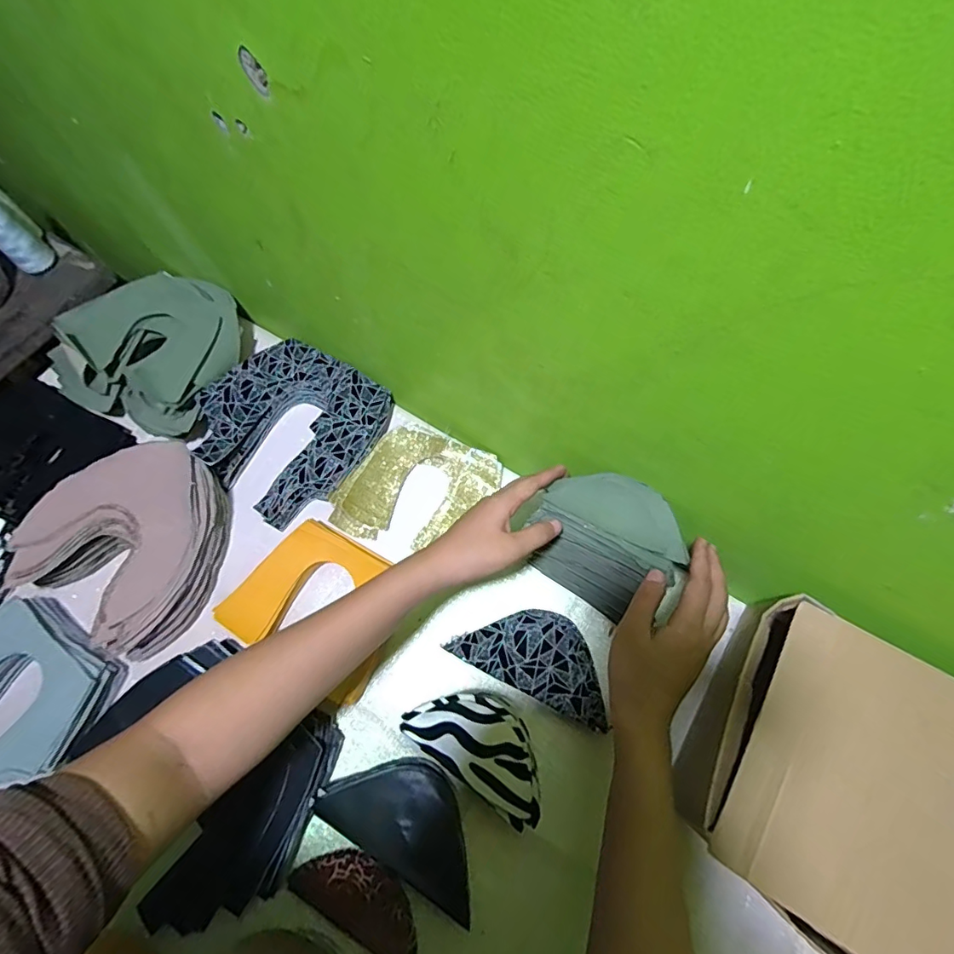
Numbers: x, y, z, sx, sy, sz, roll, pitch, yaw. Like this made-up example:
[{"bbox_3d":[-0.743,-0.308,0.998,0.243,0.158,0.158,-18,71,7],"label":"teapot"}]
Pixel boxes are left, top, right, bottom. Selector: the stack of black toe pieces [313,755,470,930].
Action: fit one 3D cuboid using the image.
[{"bbox_3d":[-0.054,0.283,0.421,0.139,0.042,0.075,29,71,12],"label":"stack of black toe pieces"}]

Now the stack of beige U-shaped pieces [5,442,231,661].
[{"bbox_3d":[-0.343,0.058,0.509,0.178,0.055,0.178,28,70,12],"label":"stack of beige U-shaped pieces"}]

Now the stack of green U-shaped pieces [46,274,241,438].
[{"bbox_3d":[-0.365,-0.151,0.576,0.171,0.060,0.189,25,70,11],"label":"stack of green U-shaped pieces"}]

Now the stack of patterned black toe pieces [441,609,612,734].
[{"bbox_3d":[0.057,0.165,0.474,0.145,0.027,0.076,25,70,11],"label":"stack of patterned black toe pieces"}]

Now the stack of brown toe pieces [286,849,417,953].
[{"bbox_3d":[-0.092,0.339,0.404,0.117,0.014,0.052,25,70,11],"label":"stack of brown toe pieces"}]

